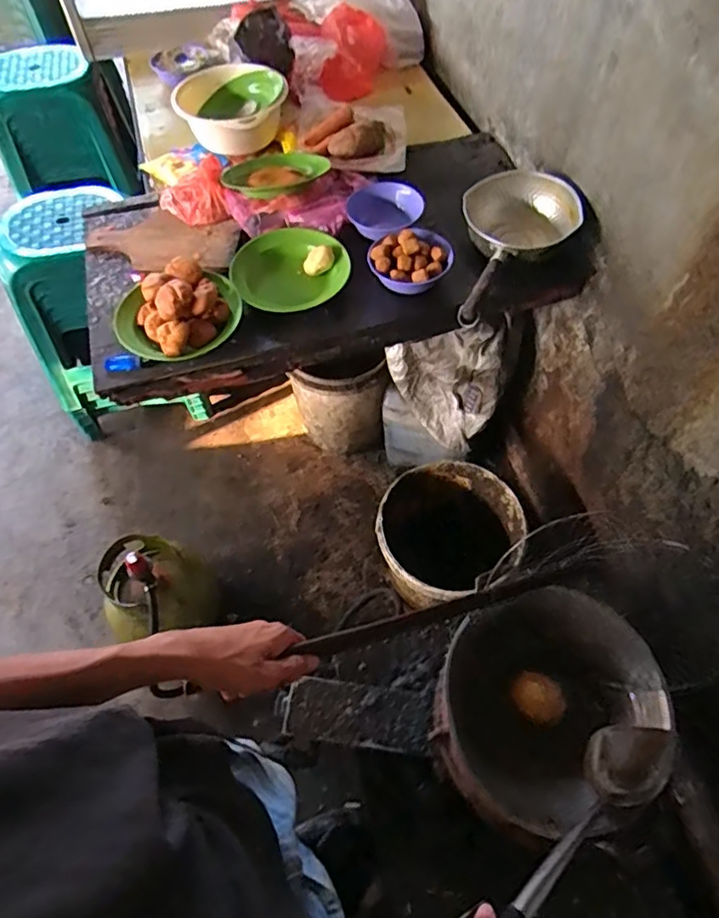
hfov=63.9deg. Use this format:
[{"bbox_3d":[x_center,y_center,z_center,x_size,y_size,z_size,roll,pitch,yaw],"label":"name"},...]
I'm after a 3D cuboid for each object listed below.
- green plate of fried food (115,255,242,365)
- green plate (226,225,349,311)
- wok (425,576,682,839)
[{"bbox_3d":[-0.314,-0.259,0.989,0.209,0.075,0.194,0,60,0],"label":"green plate of fried food"},{"bbox_3d":[-0.129,-0.345,1.063,0.202,0.043,0.192,0,60,0],"label":"green plate"},{"bbox_3d":[0.245,0.324,0.763,0.278,0.102,0.298,0,60,0],"label":"wok"}]

